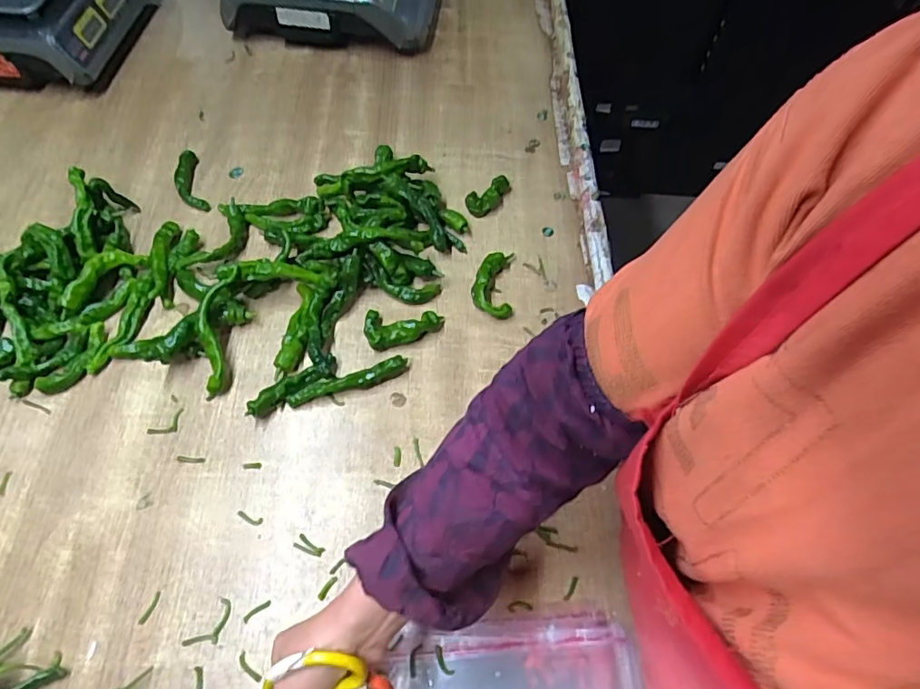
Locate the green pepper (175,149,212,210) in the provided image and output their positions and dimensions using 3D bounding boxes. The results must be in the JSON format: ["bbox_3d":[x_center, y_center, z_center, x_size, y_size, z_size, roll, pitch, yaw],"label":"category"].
[{"bbox_3d":[-0.383,-0.232,0.759,0.036,0.020,0.119,-20,62,-13],"label":"green pepper"}]

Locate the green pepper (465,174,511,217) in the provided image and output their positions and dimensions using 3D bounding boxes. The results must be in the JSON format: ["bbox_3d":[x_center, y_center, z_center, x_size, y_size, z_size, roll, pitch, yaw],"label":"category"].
[{"bbox_3d":[0.043,-0.208,0.759,0.076,0.026,0.031,-35,66,-20],"label":"green pepper"}]

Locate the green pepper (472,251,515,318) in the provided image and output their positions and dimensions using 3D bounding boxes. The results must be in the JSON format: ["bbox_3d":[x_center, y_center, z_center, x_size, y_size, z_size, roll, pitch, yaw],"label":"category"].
[{"bbox_3d":[0.042,-0.080,0.684,0.050,0.028,0.095,4,60,1],"label":"green pepper"}]

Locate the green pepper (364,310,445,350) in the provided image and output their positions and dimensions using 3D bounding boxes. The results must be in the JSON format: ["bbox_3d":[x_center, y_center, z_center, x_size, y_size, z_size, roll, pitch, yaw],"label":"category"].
[{"bbox_3d":[-0.068,-0.018,0.643,0.092,0.025,0.050,1,60,-1],"label":"green pepper"}]

